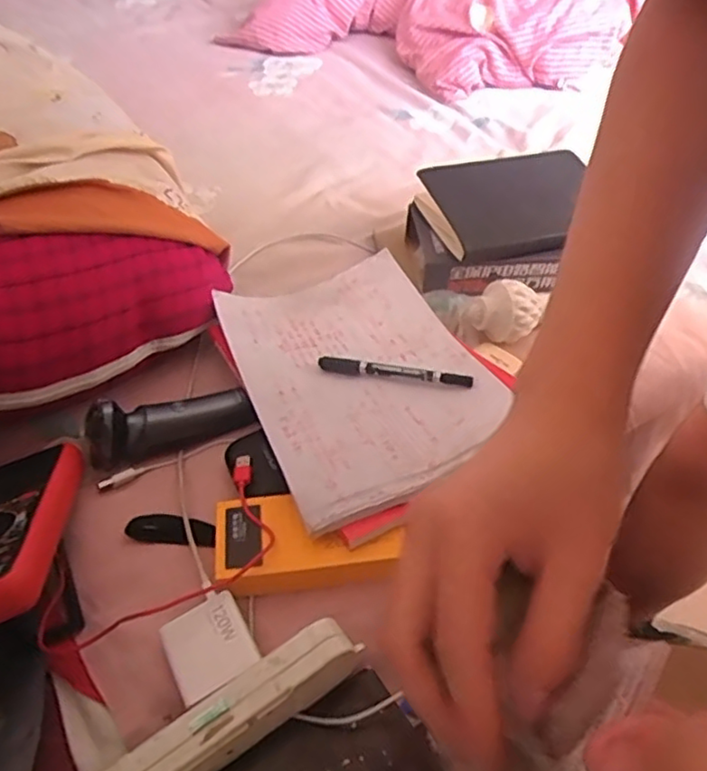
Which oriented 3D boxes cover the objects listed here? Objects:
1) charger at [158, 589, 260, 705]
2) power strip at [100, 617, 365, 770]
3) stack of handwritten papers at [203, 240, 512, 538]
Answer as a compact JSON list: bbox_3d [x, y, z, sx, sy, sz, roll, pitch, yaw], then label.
[{"bbox_3d":[-0.100,0.185,0.455,0.054,0.031,0.058,-24,53,-20],"label":"charger"},{"bbox_3d":[-0.086,0.220,0.417,0.187,0.054,0.040,-25,53,-21],"label":"power strip"},{"bbox_3d":[0.002,-0.018,0.609,0.206,0.022,0.297,-18,45,-16],"label":"stack of handwritten papers"}]

